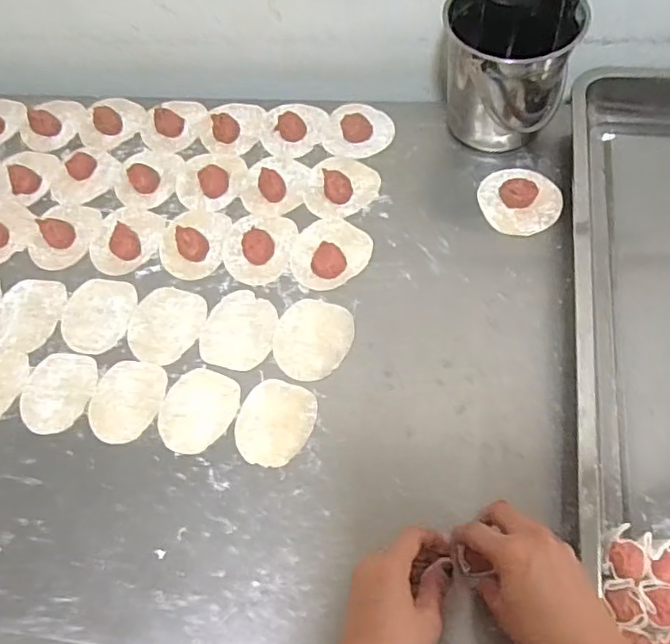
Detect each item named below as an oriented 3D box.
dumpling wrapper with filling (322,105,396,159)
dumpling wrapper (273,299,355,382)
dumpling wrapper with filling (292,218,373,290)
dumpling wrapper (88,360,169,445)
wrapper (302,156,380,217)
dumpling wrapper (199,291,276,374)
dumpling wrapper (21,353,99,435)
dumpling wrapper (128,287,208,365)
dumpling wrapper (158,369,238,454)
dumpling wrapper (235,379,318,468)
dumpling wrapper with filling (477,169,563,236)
[{"bbox_3d":[0.029,-0.225,0.677,0.077,0.017,0.081,12,65,12],"label":"dumpling wrapper with filling"},{"bbox_3d":[-0.024,0.016,0.569,0.074,0.006,0.081,-3,63,5],"label":"dumpling wrapper"},{"bbox_3d":[-0.007,-0.074,0.609,0.077,0.013,0.083,-3,63,5],"label":"dumpling wrapper with filling"},{"bbox_3d":[-0.202,0.076,0.562,0.069,0.004,0.080,9,64,11],"label":"dumpling wrapper"},{"bbox_3d":[0.004,-0.154,0.640,0.078,0.023,0.078,-3,63,5],"label":"wrapper"},{"bbox_3d":[-0.095,0.007,0.584,0.072,0.004,0.082,12,65,12],"label":"dumpling wrapper"},{"bbox_3d":[-0.273,0.069,0.573,0.071,0.006,0.081,7,64,10],"label":"dumpling wrapper"},{"bbox_3d":[-0.174,0.003,0.597,0.076,0.006,0.085,12,65,12],"label":"dumpling wrapper"},{"bbox_3d":[-0.132,0.083,0.552,0.070,0.004,0.079,22,68,17],"label":"dumpling wrapper"},{"bbox_3d":[-0.056,0.092,0.536,0.069,0.004,0.077,15,66,14],"label":"dumpling wrapper"},{"bbox_3d":[0.194,-0.132,0.613,0.084,0.026,0.080,-3,63,5],"label":"dumpling wrapper with filling"}]

